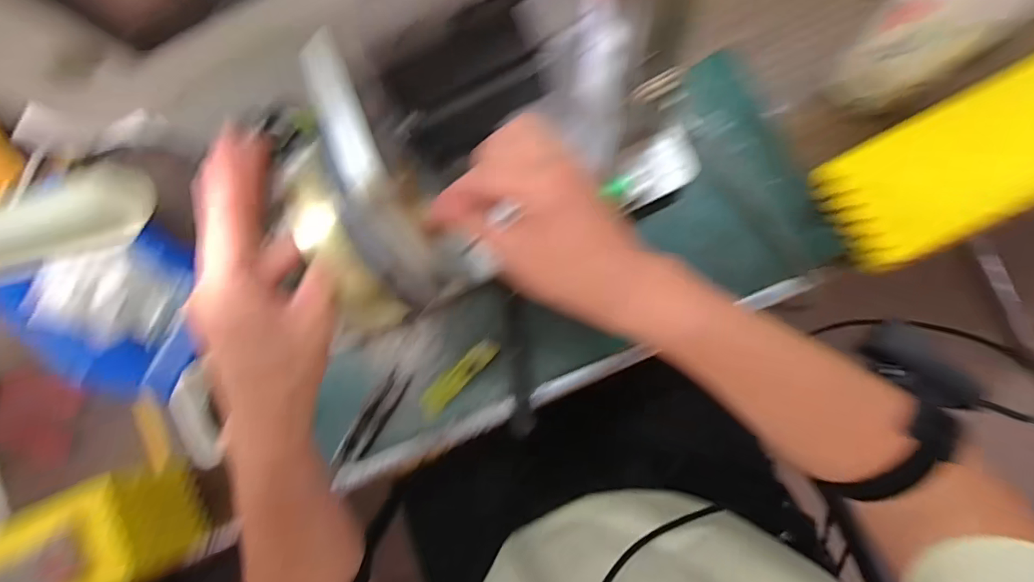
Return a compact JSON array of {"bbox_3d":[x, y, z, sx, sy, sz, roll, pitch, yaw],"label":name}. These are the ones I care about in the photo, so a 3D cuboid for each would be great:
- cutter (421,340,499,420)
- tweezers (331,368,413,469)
[{"bbox_3d":[-0.053,0.077,0.434,0.091,0.011,0.021,-45,81,2],"label":"cutter"},{"bbox_3d":[-0.132,0.117,0.438,0.023,0.016,0.097,32,90,9],"label":"tweezers"}]

